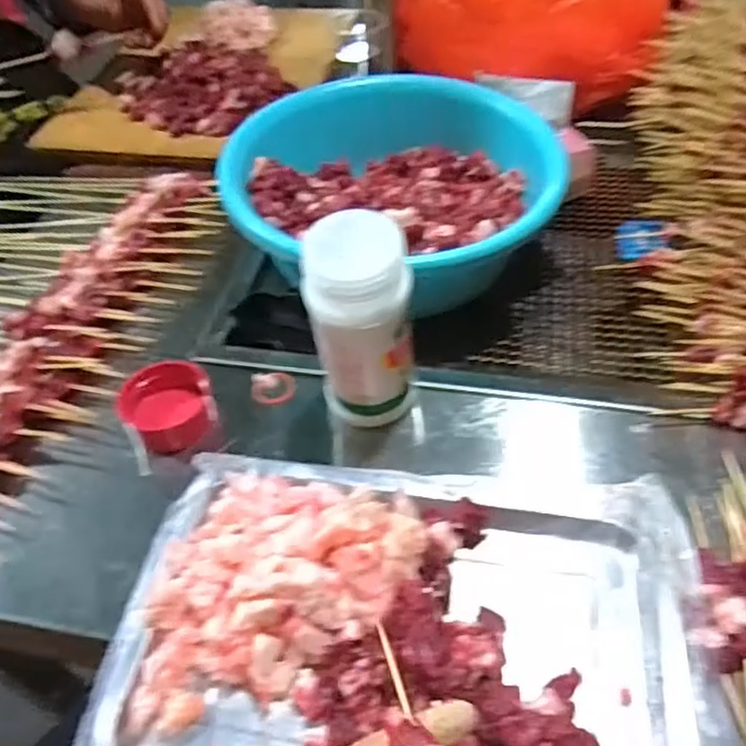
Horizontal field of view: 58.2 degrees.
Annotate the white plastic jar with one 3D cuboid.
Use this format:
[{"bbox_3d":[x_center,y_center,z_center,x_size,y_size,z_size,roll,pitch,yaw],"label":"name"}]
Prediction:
[{"bbox_3d":[-0.007,-0.023,0.442,0.061,0.167,0.047,9,50,12],"label":"white plastic jar"}]

